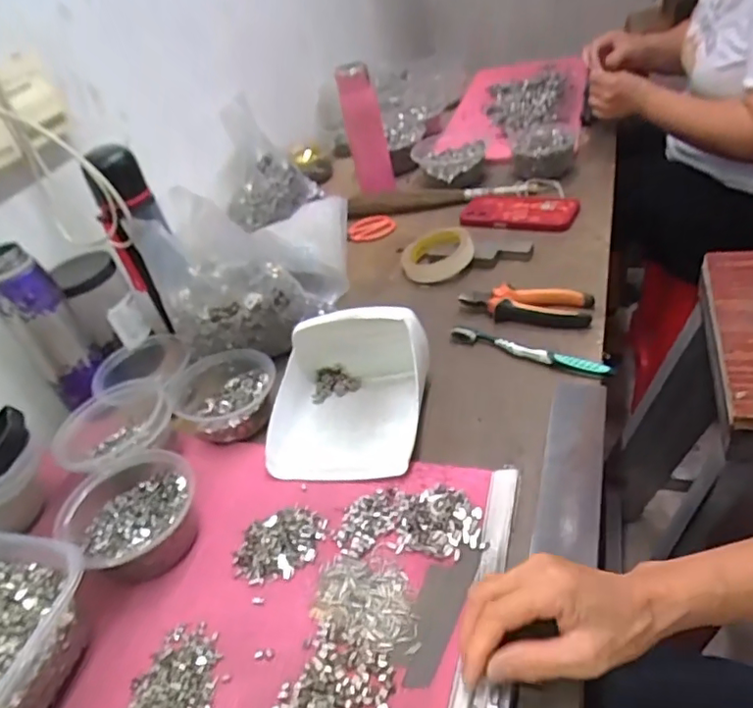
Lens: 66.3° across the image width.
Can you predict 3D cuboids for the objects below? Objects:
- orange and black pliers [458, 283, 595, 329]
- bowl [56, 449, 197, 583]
[{"bbox_3d":[0.175,-0.056,0.682,0.149,0.031,0.054,4,41,24],"label":"orange and black pliers"},{"bbox_3d":[-0.216,0.142,0.514,0.111,0.050,0.104,-10,38,8],"label":"bowl"}]

